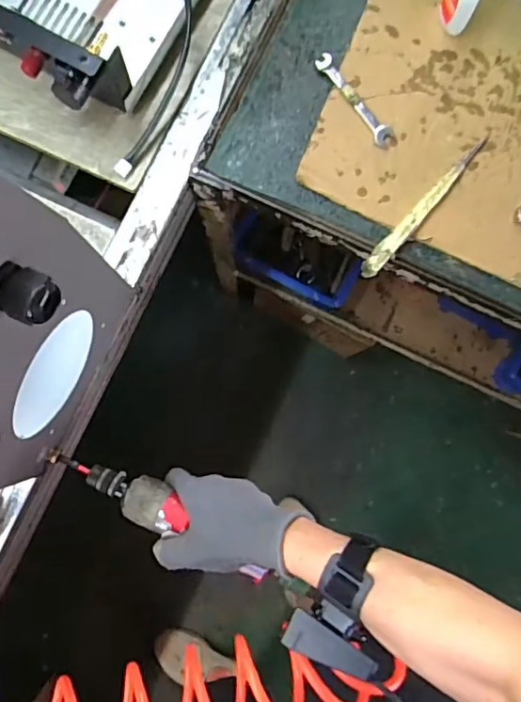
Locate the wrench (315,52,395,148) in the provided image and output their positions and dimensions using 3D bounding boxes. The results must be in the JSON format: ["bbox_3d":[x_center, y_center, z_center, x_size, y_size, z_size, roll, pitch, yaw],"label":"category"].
[{"bbox_3d":[0.093,-0.251,0.531,0.020,0.008,0.112,-36,85,-5],"label":"wrench"}]

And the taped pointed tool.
[{"bbox_3d":[0.160,-0.140,0.515,0.016,0.018,0.184,42,84,4],"label":"taped pointed tool"}]

